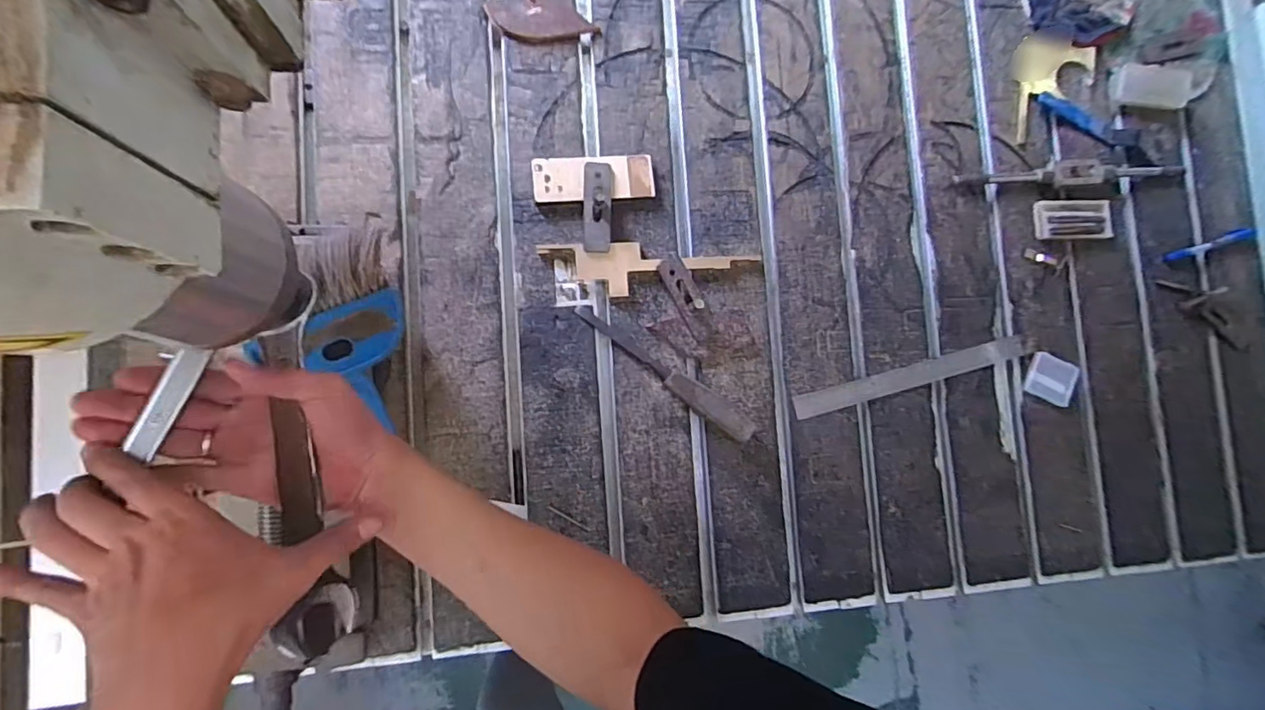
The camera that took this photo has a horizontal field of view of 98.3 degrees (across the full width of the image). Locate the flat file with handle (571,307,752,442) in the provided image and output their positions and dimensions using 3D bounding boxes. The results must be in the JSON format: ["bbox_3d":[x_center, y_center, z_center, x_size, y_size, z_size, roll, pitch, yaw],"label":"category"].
[{"bbox_3d":[0.037,0.020,0.596,0.232,0.024,0.032,36,82,-4],"label":"flat file with handle"}]

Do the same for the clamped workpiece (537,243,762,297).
[{"bbox_3d":[0.023,-0.096,0.611,0.242,0.014,0.057,-2,86,-8],"label":"clamped workpiece"}]

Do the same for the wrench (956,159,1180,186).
[{"bbox_3d":[0.562,-0.228,0.687,0.340,0.019,0.031,-5,86,-9],"label":"wrench"}]

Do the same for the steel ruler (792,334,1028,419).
[{"bbox_3d":[0.336,0.025,0.650,0.308,0.007,0.027,-14,88,-9],"label":"steel ruler"}]

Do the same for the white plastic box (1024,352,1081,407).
[{"bbox_3d":[0.516,0.029,0.671,0.067,0.010,0.056,23,83,-6],"label":"white plastic box"}]

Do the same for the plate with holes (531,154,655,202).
[{"bbox_3d":[-0.043,-0.196,0.609,0.132,0.018,0.048,-5,86,-9],"label":"plate with holes"}]

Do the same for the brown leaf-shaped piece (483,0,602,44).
[{"bbox_3d":[-0.100,-0.376,0.611,0.120,0.008,0.049,-7,87,-9],"label":"brown leaf-shaped piece"}]

